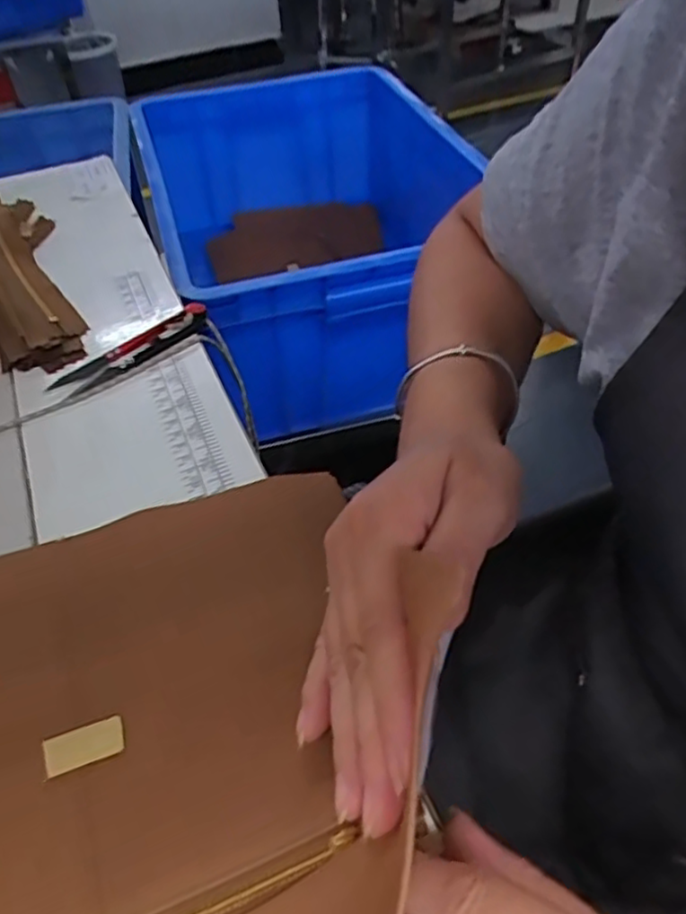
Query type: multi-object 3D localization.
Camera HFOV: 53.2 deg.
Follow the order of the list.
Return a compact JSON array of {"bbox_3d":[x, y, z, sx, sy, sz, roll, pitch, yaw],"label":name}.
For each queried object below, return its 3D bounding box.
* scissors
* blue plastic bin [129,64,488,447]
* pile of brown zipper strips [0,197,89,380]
[{"bbox_3d":[-0.127,-0.067,0.419,0.103,0.012,0.022,-33,52,-26],"label":"scissors"},{"bbox_3d":[-0.037,-0.294,0.880,0.340,0.215,0.552,-15,46,-11],"label":"blue plastic bin"},{"bbox_3d":[-0.250,-0.144,0.498,0.079,0.023,0.279,-20,47,-15],"label":"pile of brown zipper strips"}]

